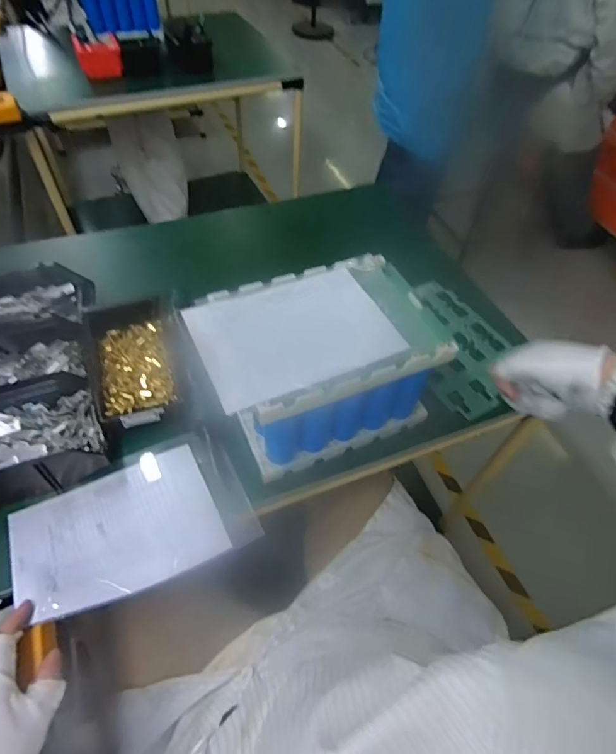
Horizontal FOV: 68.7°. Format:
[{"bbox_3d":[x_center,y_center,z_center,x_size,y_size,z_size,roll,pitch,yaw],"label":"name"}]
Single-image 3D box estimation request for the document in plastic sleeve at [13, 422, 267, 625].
[{"bbox_3d":[-0.196,0.157,0.504,0.239,0.038,0.152,-20,57,-18],"label":"document in plastic sleeve"}]

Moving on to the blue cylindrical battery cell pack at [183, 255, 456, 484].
[{"bbox_3d":[0.009,-0.015,0.564,0.261,0.158,0.178,-17,56,-16],"label":"blue cylindrical battery cell pack"}]

